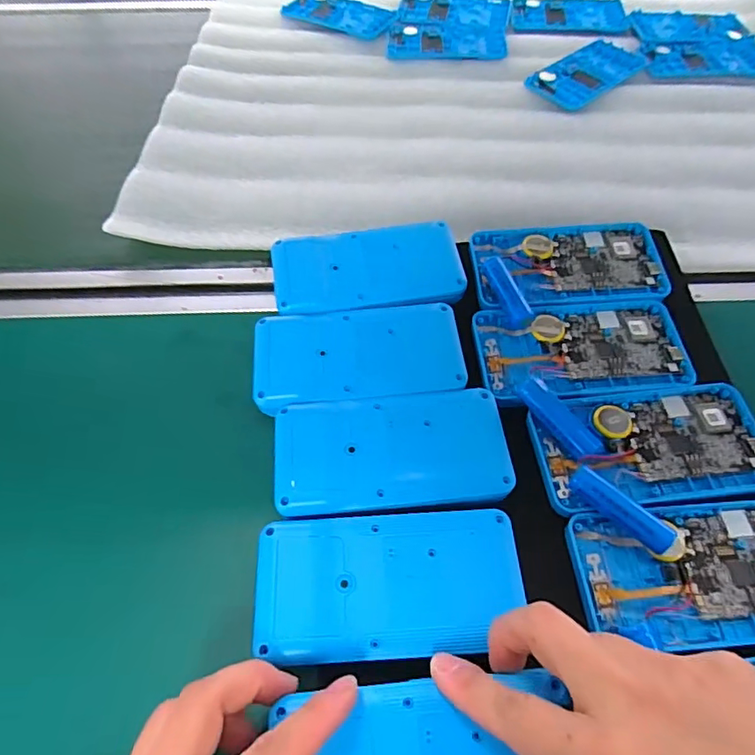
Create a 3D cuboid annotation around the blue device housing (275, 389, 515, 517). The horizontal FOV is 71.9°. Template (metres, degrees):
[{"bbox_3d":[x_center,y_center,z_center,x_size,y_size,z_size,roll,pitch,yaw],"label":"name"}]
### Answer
[{"bbox_3d":[0.007,0.036,0.271,0.118,0.009,0.059,-5,59,-4],"label":"blue device housing"}]

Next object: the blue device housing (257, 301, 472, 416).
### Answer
[{"bbox_3d":[-0.011,-0.015,0.303,0.118,0.009,0.063,-8,59,-5],"label":"blue device housing"}]

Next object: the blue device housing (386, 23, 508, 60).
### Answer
[{"bbox_3d":[0.069,-0.334,0.516,0.116,0.007,0.064,1,59,0],"label":"blue device housing"}]

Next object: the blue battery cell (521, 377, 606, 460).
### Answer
[{"bbox_3d":[0.098,0.022,0.279,0.016,0.016,0.050,-34,65,-19],"label":"blue battery cell"}]

